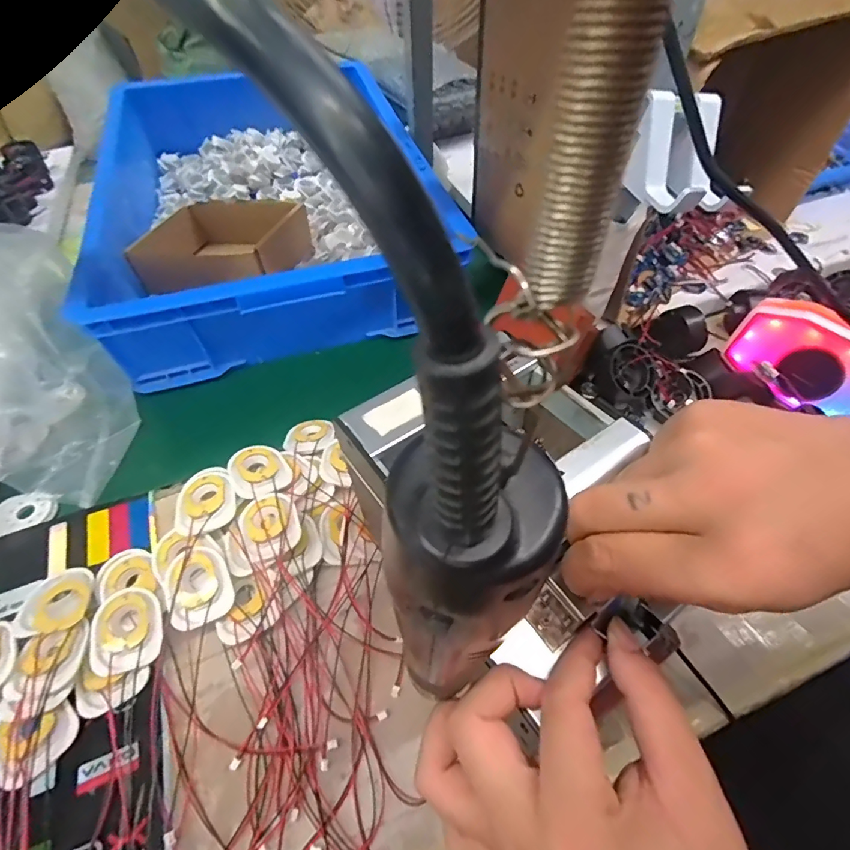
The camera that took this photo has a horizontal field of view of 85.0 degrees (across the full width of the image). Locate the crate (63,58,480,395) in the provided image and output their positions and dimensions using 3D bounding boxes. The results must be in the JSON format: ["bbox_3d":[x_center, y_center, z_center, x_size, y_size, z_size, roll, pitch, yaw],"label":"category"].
[{"bbox_3d":[-0.242,-0.344,0.674,0.401,0.115,0.600,-16,53,-11],"label":"crate"}]

